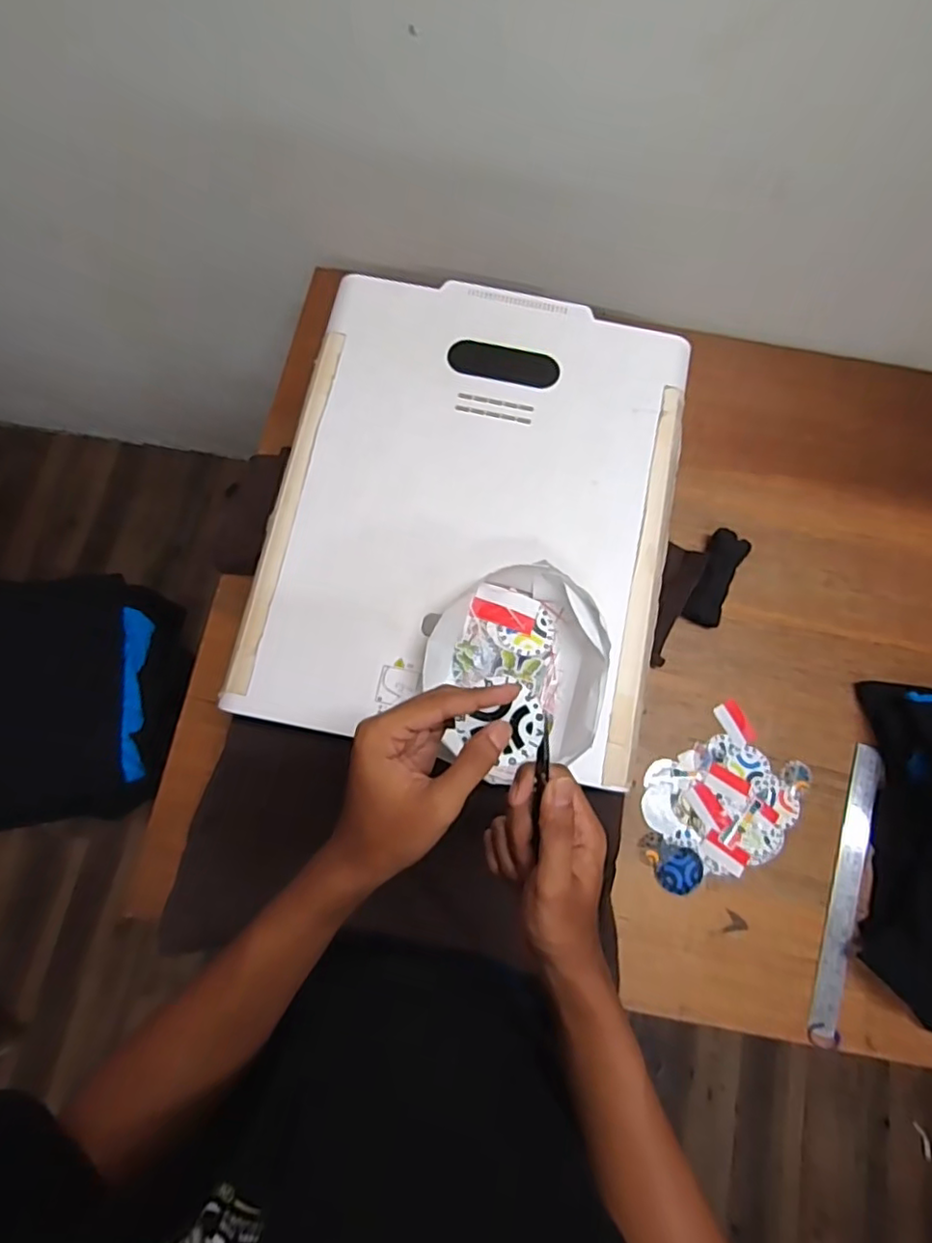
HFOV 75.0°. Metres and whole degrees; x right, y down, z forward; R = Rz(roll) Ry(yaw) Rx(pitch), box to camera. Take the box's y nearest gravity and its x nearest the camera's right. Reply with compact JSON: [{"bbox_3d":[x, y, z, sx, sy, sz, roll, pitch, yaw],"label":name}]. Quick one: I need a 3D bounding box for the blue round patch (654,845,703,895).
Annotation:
[{"bbox_3d":[0.249,0.289,0.705,0.055,0.005,0.051,1,76,-2],"label":"blue round patch"}]

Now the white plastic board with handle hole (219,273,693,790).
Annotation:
[{"bbox_3d":[0.011,-0.121,0.626,0.399,0.042,0.491,10,73,1],"label":"white plastic board with handle hole"}]

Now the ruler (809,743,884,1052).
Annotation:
[{"bbox_3d":[0.443,0.308,0.706,0.031,0.009,0.328,16,76,13],"label":"ruler"}]

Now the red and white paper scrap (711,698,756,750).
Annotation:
[{"bbox_3d":[0.333,0.126,0.748,0.033,0.006,0.056,-27,79,-9],"label":"red and white paper scrap"}]

